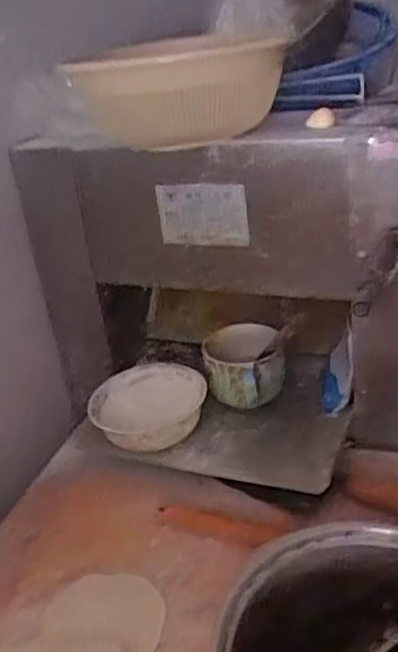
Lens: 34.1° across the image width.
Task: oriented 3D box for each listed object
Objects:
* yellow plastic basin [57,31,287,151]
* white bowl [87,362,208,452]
[{"bbox_3d":[-0.027,-0.278,0.794,0.239,0.144,0.273,-7,26,0],"label":"yellow plastic basin"},{"bbox_3d":[-0.072,0.116,0.933,0.161,0.052,0.161,-5,27,3],"label":"white bowl"}]

